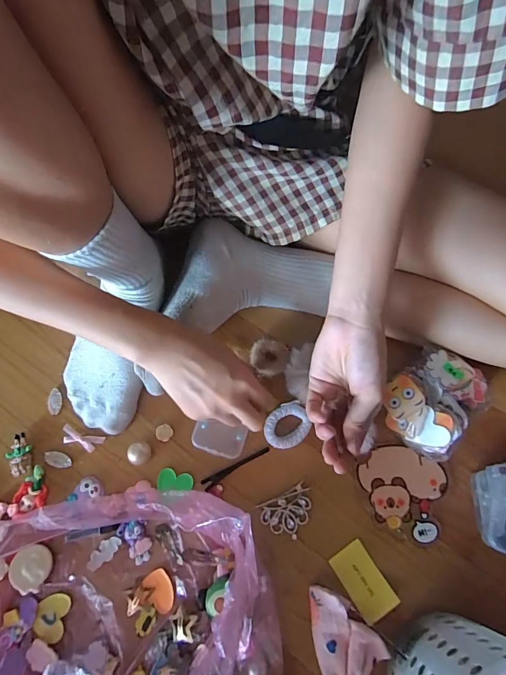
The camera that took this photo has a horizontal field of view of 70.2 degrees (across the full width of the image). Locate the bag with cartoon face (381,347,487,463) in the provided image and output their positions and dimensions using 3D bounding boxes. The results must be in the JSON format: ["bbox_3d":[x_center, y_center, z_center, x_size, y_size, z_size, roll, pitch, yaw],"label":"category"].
[{"bbox_3d":[0.195,0.067,0.391,0.086,0.050,0.104,43,72,15],"label":"bag with cartoon face"}]

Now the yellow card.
[{"bbox_3d":[0.106,0.235,0.348,0.038,0.005,0.062,-32,71,-8],"label":"yellow card"}]

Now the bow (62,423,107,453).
[{"bbox_3d":[-0.185,0.109,0.388,0.046,0.004,0.018,19,70,0],"label":"bow"}]

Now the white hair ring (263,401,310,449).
[{"bbox_3d":[0.037,0.097,0.392,0.051,0.013,0.043,-30,77,-15],"label":"white hair ring"}]

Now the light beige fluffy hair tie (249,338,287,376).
[{"bbox_3d":[0.018,0.025,0.420,0.042,0.013,0.043,2,71,-6],"label":"light beige fluffy hair tie"}]

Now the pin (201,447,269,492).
[{"bbox_3d":[-0.017,0.139,0.383,0.077,0.004,0.012,-24,75,-14],"label":"pin"}]

